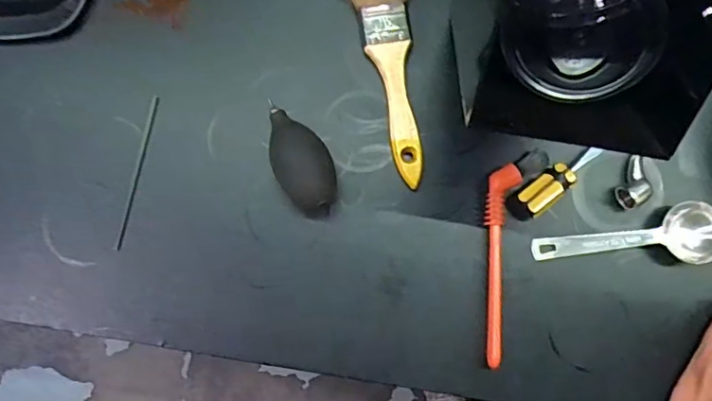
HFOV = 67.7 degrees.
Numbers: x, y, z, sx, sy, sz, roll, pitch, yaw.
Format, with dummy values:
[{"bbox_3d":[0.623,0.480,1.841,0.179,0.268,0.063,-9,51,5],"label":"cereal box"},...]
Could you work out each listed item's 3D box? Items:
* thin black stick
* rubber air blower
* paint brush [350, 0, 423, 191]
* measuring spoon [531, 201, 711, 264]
[{"bbox_3d":[-0.165,-0.021,0.400,0.007,0.004,0.118,11,85,2],"label":"thin black stick"},{"bbox_3d":[-0.041,-0.030,0.385,0.039,0.036,0.087,-29,85,-2],"label":"rubber air blower"},{"bbox_3d":[0.024,-0.097,0.398,0.058,0.025,0.169,-4,84,0],"label":"paint brush"},{"bbox_3d":[0.198,0.030,0.386,0.131,0.017,0.041,-9,84,0],"label":"measuring spoon"}]

